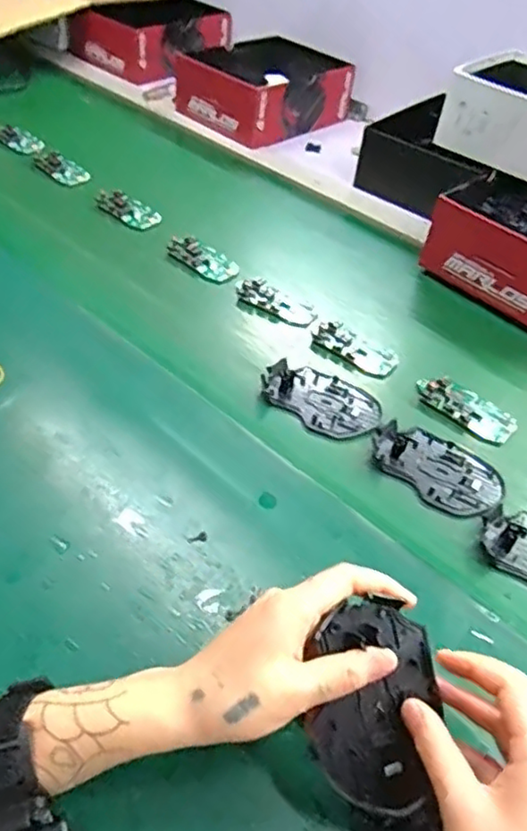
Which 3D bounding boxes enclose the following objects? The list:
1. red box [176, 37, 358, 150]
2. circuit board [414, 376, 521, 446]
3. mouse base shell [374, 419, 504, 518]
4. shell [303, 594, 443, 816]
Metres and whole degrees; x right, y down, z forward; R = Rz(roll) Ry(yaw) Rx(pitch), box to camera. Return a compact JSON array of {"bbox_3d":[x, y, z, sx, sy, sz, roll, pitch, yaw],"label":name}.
[{"bbox_3d":[0.004,-0.563,1.041,0.272,0.079,0.226,-32,58,-32],"label":"red box"},{"bbox_3d":[0.196,-0.009,0.597,0.097,0.006,0.043,36,54,25],"label":"circuit board"},{"bbox_3d":[0.153,0.045,0.543,0.113,0.007,0.073,37,55,26],"label":"mouse base shell"},{"bbox_3d":[0.063,0.163,0.345,0.075,0.011,0.110,5,80,-13],"label":"shell"}]

